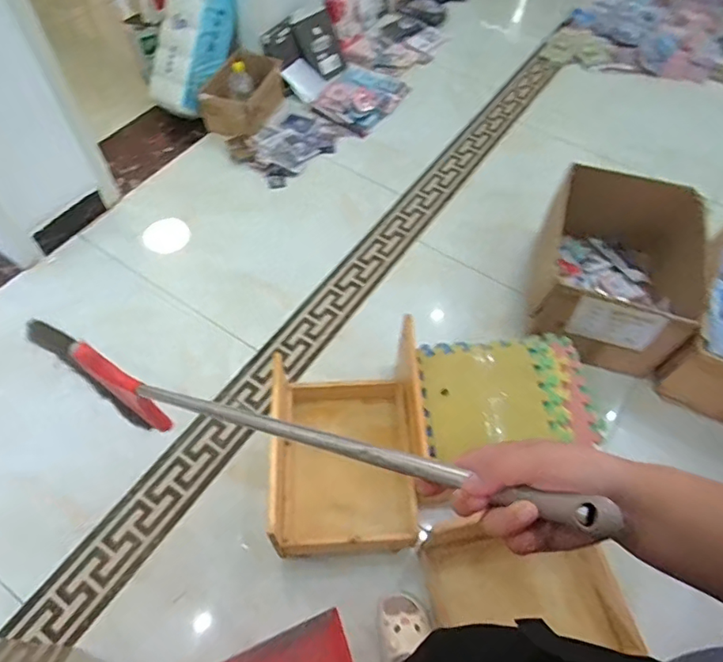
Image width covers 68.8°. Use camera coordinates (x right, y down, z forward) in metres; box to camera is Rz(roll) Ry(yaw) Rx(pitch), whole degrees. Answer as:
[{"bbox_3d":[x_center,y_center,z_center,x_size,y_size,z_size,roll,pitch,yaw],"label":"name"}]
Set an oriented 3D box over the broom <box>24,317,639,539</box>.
[{"bbox_3d":[-0.138,0.100,0.611,0.814,0.236,0.032,5,54,40],"label":"broom"}]

